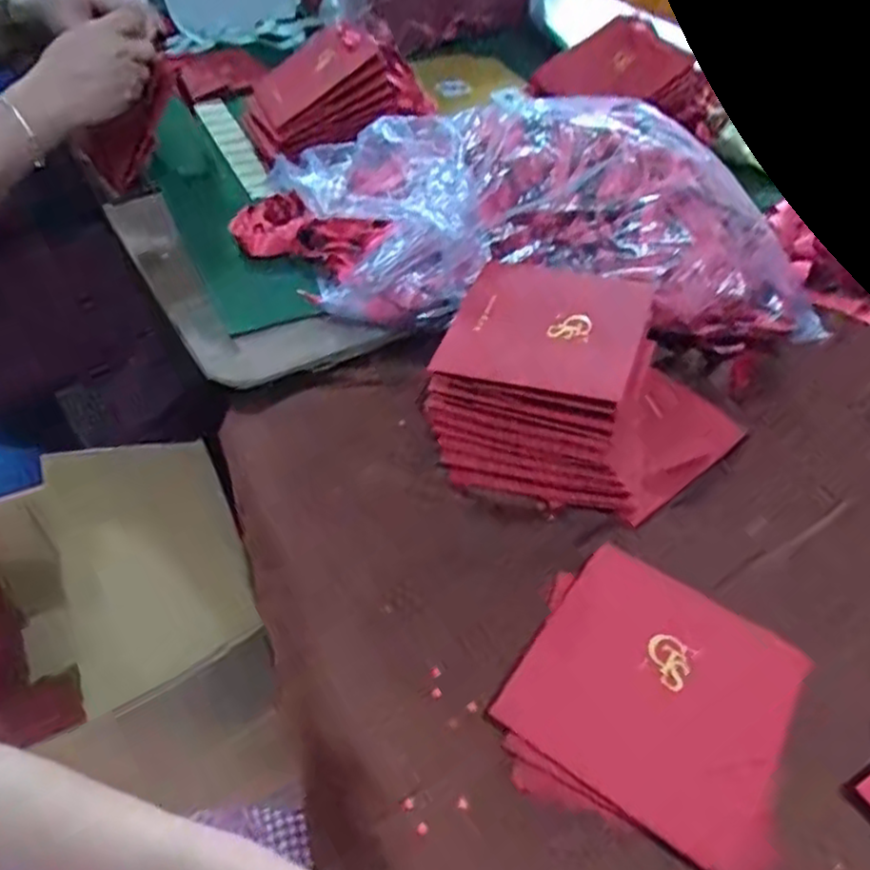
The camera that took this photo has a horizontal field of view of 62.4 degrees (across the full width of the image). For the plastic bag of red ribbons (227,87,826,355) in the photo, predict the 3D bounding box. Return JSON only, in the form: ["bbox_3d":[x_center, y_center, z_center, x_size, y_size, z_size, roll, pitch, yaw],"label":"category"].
[{"bbox_3d":[0.072,-0.201,0.651,0.488,0.113,0.238,1,48,-2],"label":"plastic bag of red ribbons"}]

